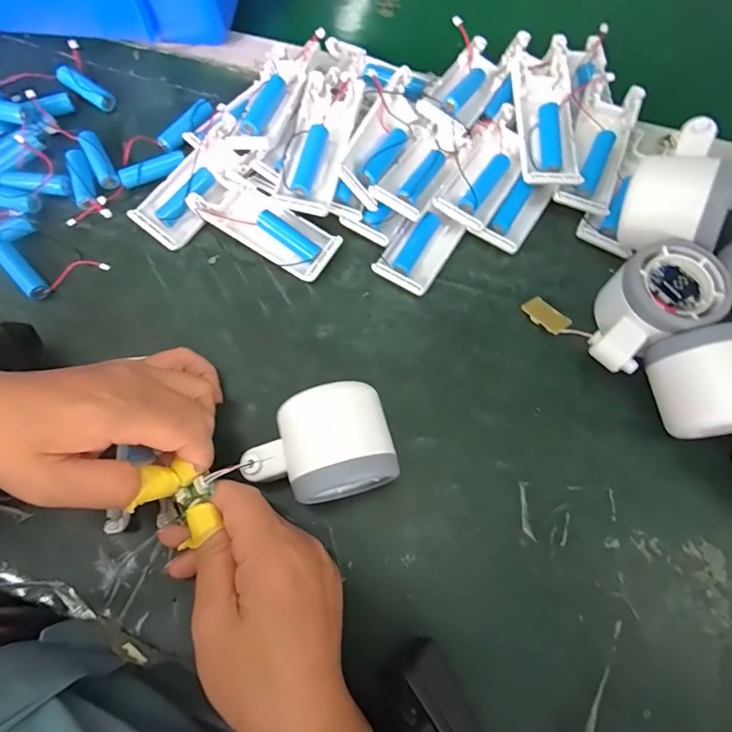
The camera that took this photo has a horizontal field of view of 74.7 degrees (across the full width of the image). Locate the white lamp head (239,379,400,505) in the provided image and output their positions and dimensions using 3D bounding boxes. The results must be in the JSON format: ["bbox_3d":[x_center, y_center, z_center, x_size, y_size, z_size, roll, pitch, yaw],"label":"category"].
[{"bbox_3d":[-0.027,0.047,0.270,0.080,0.061,0.056,-16,72,-5],"label":"white lamp head"}]

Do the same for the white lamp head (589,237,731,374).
[{"bbox_3d":[0.171,-0.034,0.299,0.082,0.050,0.054,-33,74,-10],"label":"white lamp head"}]

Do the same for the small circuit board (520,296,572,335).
[{"bbox_3d":[0.121,-0.034,0.321,0.015,0.005,0.032,-39,61,-12],"label":"small circuit board"}]

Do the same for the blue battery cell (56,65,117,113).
[{"bbox_3d":[-0.227,-0.225,0.388,0.046,0.016,0.017,35,75,11],"label":"blue battery cell"}]

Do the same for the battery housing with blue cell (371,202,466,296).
[{"bbox_3d":[0.039,-0.084,0.336,0.039,0.019,0.066,31,74,10],"label":"battery housing with blue cell"}]

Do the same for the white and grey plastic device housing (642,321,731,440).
[{"bbox_3d":[0.195,0.012,0.280,0.048,0.056,0.058,-13,72,-4],"label":"white and grey plastic device housing"}]

